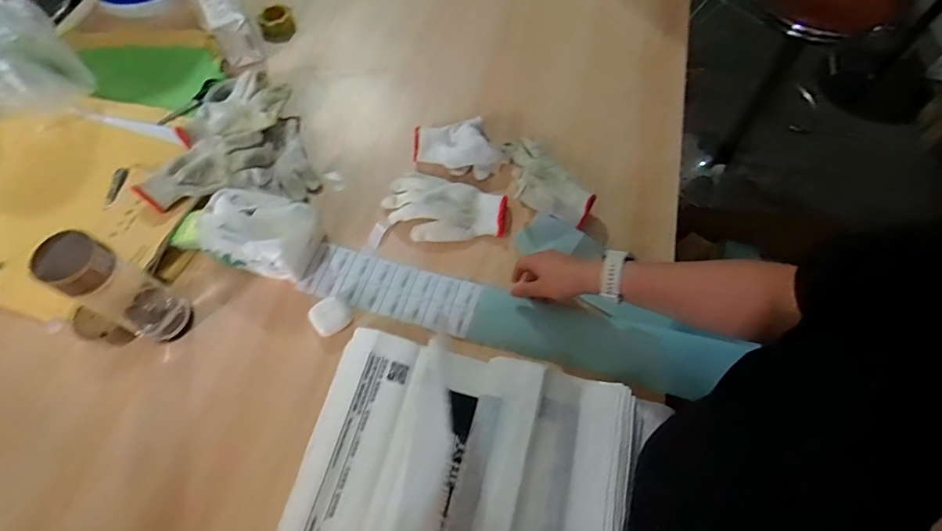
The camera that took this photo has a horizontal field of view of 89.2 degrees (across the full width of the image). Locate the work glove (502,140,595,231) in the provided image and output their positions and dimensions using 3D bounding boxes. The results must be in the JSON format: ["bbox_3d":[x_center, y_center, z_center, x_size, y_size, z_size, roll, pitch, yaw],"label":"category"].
[{"bbox_3d":[0.104,-0.125,0.728,0.094,0.044,0.188,-31,65,-14],"label":"work glove"}]

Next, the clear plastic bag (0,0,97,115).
[{"bbox_3d":[-0.724,-0.311,0.736,0.168,0.178,0.149,19,64,11],"label":"clear plastic bag"}]

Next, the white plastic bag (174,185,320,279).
[{"bbox_3d":[-0.322,-0.053,0.679,0.198,0.076,0.104,15,63,10],"label":"white plastic bag"}]

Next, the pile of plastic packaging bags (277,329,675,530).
[{"bbox_3d":[-0.014,0.240,0.516,0.354,0.040,0.297,14,63,9],"label":"pile of plastic packaging bags"}]

